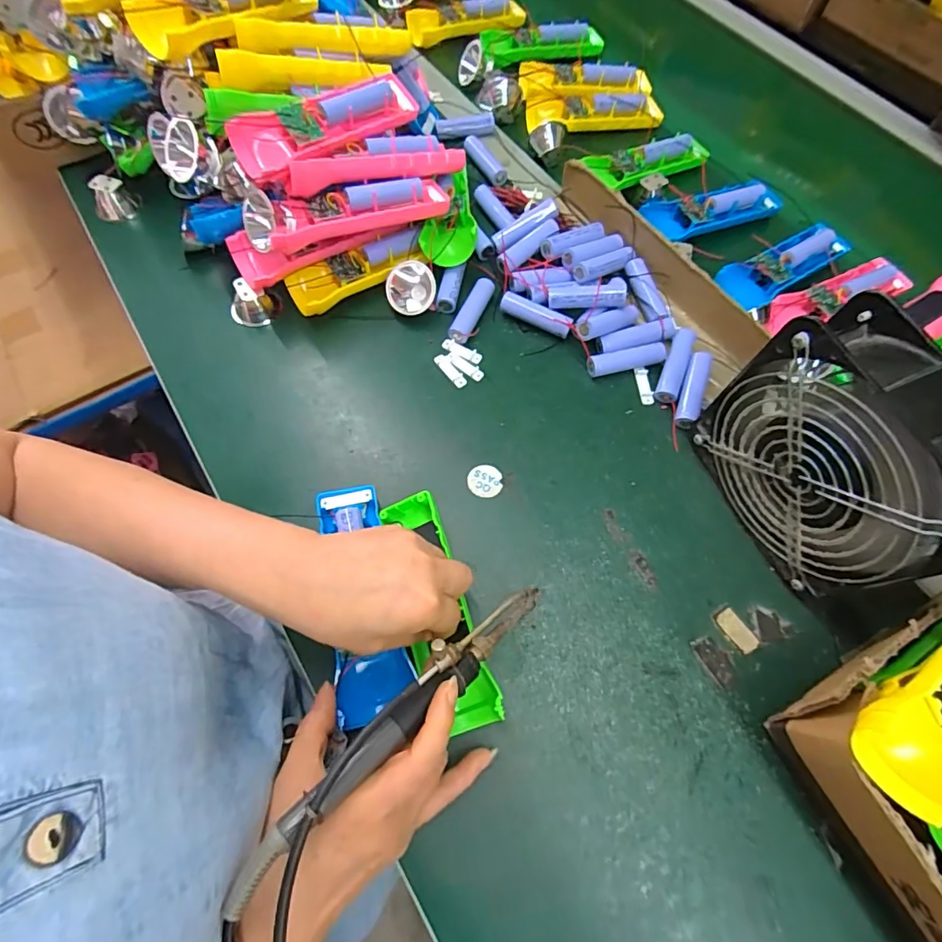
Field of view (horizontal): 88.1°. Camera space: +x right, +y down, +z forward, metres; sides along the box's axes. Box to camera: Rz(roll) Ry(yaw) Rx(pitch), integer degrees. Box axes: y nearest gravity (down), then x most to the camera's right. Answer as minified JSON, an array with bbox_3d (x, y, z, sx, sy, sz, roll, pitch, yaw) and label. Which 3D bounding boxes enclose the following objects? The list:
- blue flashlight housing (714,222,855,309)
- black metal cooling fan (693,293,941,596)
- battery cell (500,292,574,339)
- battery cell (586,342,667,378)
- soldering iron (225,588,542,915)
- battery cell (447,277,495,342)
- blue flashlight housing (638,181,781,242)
[{"bbox_3d":[0.299,-0.196,0.464,0.147,0.023,0.039,-27,70,-12],"label":"blue flashlight housing"},{"bbox_3d":[0.227,-0.005,0.308,0.060,0.152,0.144,-24,70,-11],"label":"black metal cooling fan"},{"bbox_3d":[0.058,-0.137,0.434,0.065,0.022,0.015,23,68,8],"label":"battery cell"},{"bbox_3d":[0.134,-0.095,0.420,0.068,0.016,0.016,-13,68,-7],"label":"battery cell"},{"bbox_3d":[-0.028,0.117,0.246,0.195,0.026,0.022,-33,71,-34],"label":"soldering iron"},{"bbox_3d":[0.000,-0.145,0.436,0.019,0.014,0.071,21,68,7],"label":"battery cell"},{"bbox_3d":[0.250,-0.263,0.490,0.147,0.024,0.048,-12,68,-6],"label":"blue flashlight housing"}]

